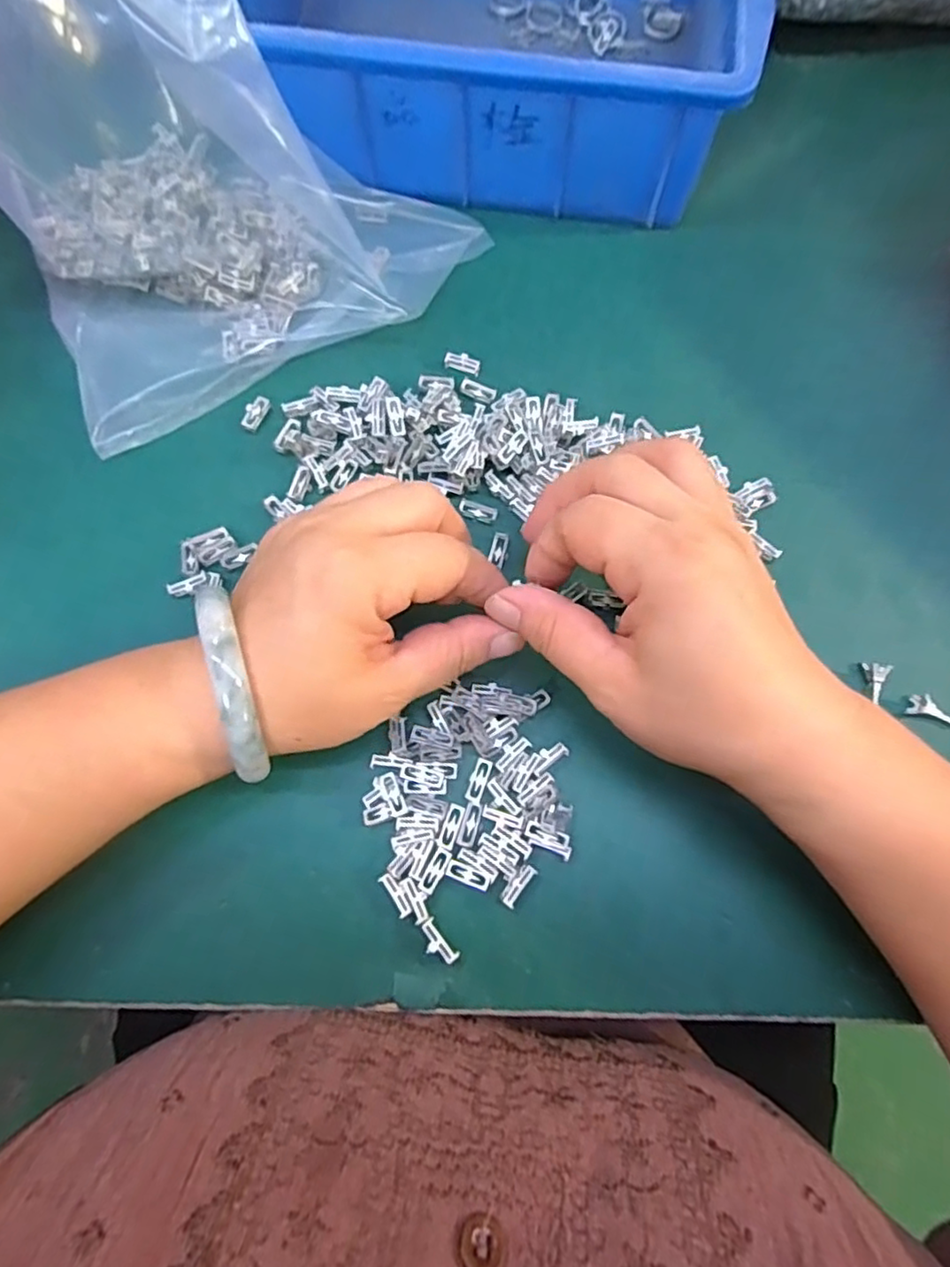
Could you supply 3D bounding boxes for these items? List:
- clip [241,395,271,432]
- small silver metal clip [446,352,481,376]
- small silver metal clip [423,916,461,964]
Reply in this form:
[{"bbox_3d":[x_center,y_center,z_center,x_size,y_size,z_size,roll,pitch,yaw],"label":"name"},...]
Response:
[{"bbox_3d":[-0.100,-0.101,0.288,0.009,0.006,0.017,27,77,6],"label":"clip"},{"bbox_3d":[-0.006,-0.127,0.296,0.017,0.005,0.008,26,77,6],"label":"small silver metal clip"},{"bbox_3d":[-0.014,0.112,0.228,0.008,0.005,0.017,-40,80,-10],"label":"small silver metal clip"}]

